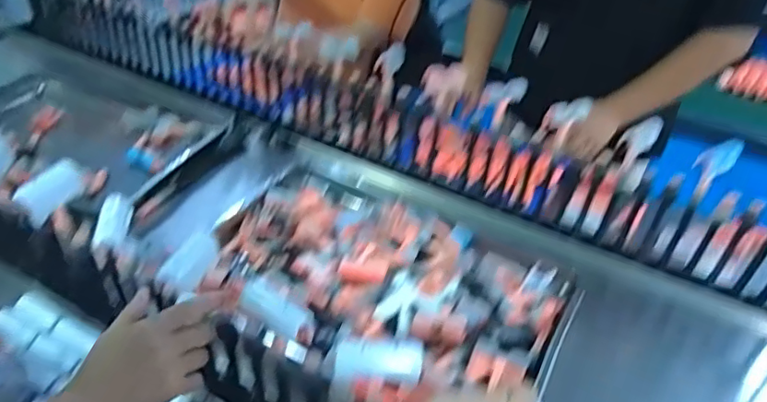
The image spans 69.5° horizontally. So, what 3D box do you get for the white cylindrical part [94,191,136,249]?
[{"bbox_3d":[-0.298,0.025,0.613,0.025,0.025,0.072,1,50,-2],"label":"white cylindrical part"}]

